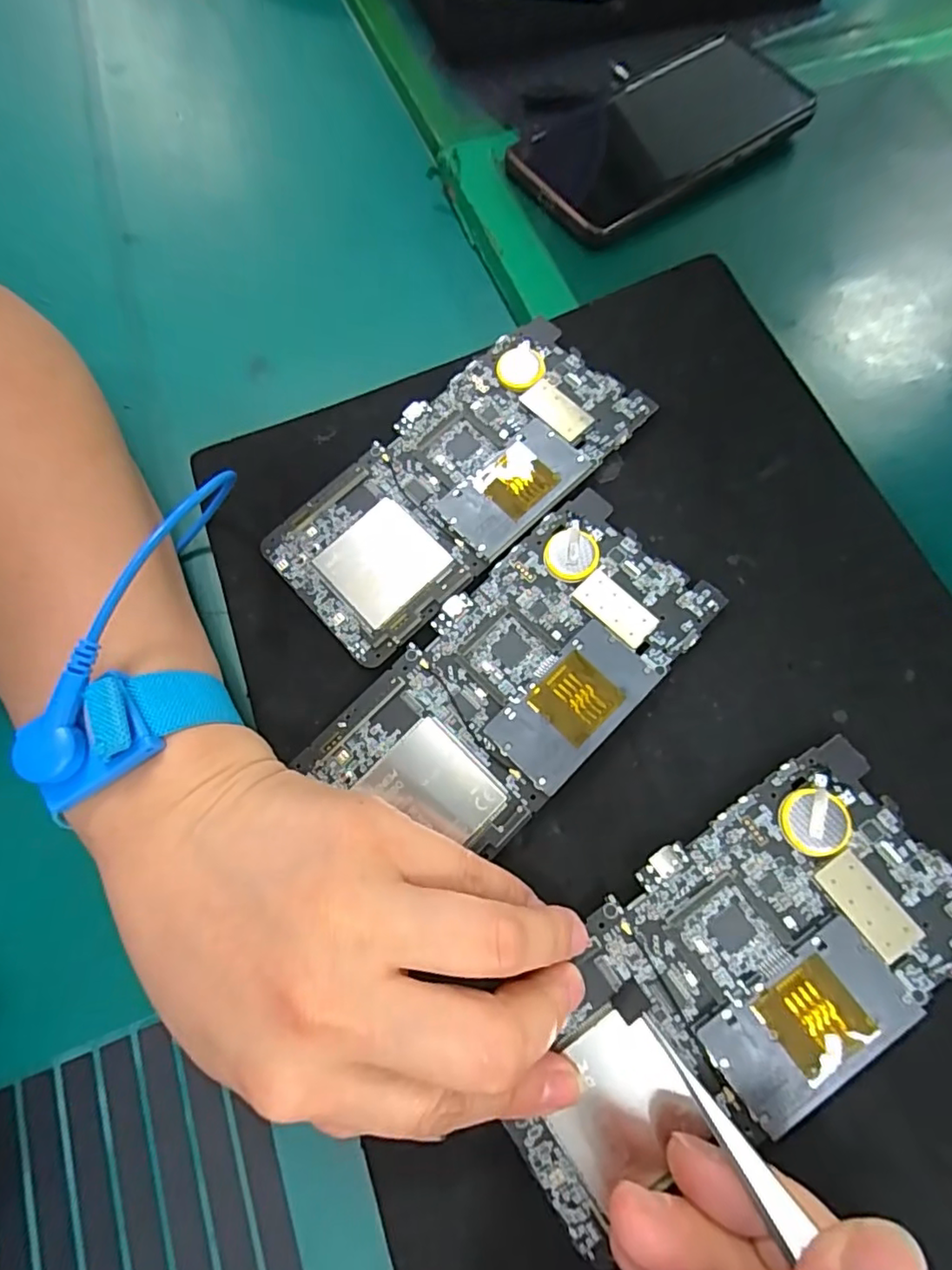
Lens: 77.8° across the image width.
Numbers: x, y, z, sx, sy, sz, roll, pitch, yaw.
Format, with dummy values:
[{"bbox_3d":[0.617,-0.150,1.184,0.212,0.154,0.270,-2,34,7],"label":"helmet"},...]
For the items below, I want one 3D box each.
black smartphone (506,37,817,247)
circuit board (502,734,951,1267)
[{"bbox_3d":[0.095,-0.260,0.305,0.150,0.011,0.075,-34,78,-7],"label":"black smartphone"},{"bbox_3d":[0.076,0.106,0.178,0.153,0.007,0.073,-41,76,-4],"label":"circuit board"}]

